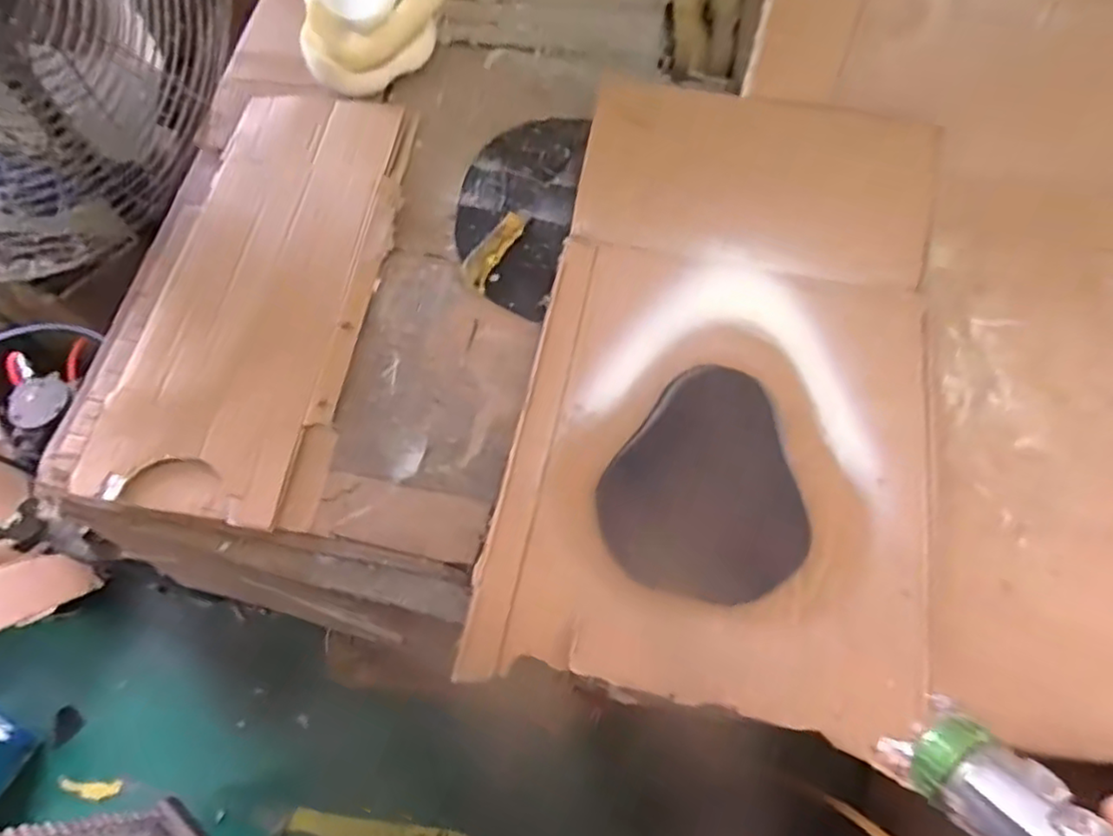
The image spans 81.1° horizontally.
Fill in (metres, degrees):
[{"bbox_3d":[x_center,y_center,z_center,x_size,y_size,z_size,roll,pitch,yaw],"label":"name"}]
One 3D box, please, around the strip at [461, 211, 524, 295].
[{"bbox_3d":[-0.082,-0.218,0.844,0.039,0.022,0.119,27,70,9],"label":"strip"}]

